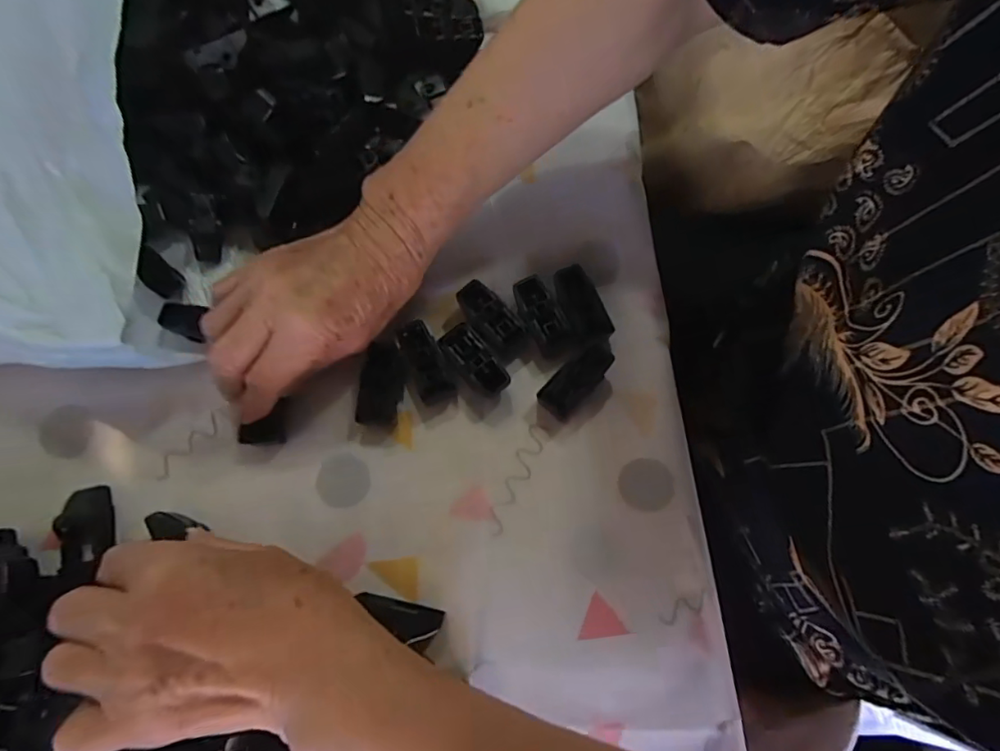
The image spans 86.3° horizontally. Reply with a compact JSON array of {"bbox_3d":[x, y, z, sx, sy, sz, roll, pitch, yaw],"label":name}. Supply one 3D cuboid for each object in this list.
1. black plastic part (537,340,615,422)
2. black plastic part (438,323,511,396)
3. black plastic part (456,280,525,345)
[{"bbox_3d":[0.048,0.003,0.330,0.022,0.019,0.054,42,78,11],"label":"black plastic part"},{"bbox_3d":[-0.016,-0.008,0.331,0.021,0.021,0.050,-37,77,-10],"label":"black plastic part"},{"bbox_3d":[-0.007,-0.038,0.338,0.020,0.015,0.045,-43,78,-12],"label":"black plastic part"}]

